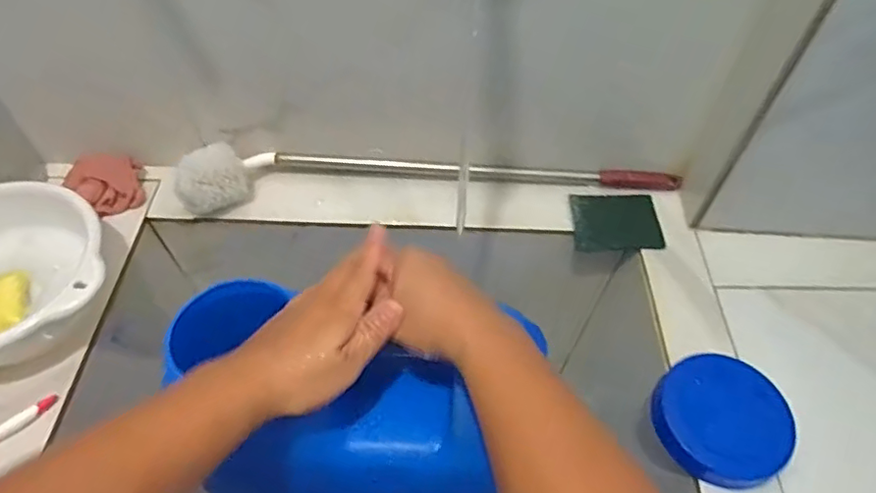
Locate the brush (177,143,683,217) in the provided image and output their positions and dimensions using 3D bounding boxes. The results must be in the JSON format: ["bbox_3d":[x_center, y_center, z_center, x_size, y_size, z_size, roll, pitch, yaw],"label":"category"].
[{"bbox_3d":[-0.006,-0.099,0.696,0.606,0.058,0.086,-4,54,-4],"label":"brush"}]

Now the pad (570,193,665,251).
[{"bbox_3d":[0.213,-0.032,0.686,0.101,0.004,0.081,1,54,-1],"label":"pad"}]

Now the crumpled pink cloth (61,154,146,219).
[{"bbox_3d":[-0.403,-0.081,0.694,0.096,0.030,0.072,30,59,19],"label":"crumpled pink cloth"}]

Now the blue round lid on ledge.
[{"bbox_3d":[0.265,0.162,0.535,0.113,0.038,0.116,1,54,-1],"label":"blue round lid on ledge"}]

